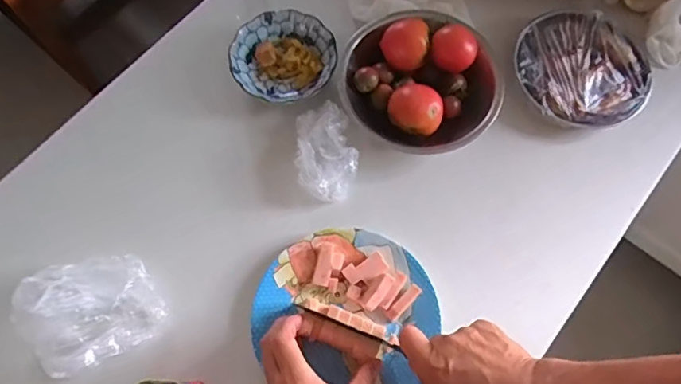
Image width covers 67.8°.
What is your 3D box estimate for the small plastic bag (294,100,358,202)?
[{"bbox_3d":[-0.016,-0.046,0.578,0.067,0.032,0.111,0,71,0],"label":"small plastic bag"}]

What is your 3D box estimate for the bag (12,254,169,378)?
[{"bbox_3d":[-0.248,0.111,0.500,0.114,0.061,0.105,-32,74,-10],"label":"bag"}]

